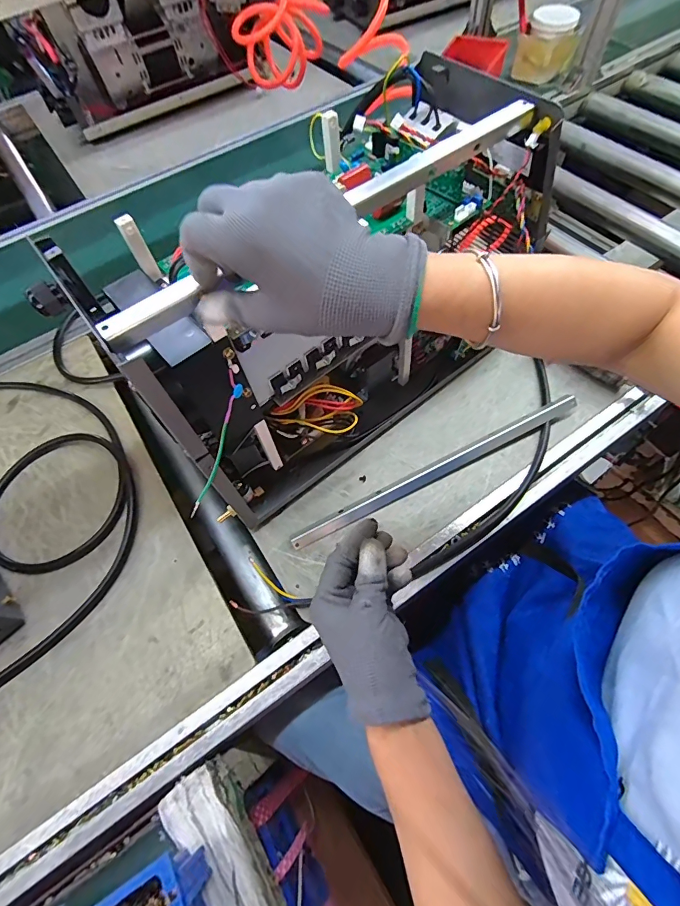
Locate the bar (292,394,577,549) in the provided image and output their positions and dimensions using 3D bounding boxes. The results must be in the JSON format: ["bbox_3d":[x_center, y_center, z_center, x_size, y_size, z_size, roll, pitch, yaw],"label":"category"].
[{"bbox_3d":[0.126,0.019,0.527,0.406,0.021,0.018,-25,64,-9],"label":"bar"}]

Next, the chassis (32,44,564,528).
[{"bbox_3d":[-0.001,-0.160,0.468,0.432,0.299,0.181,-35,66,-14],"label":"chassis"}]

